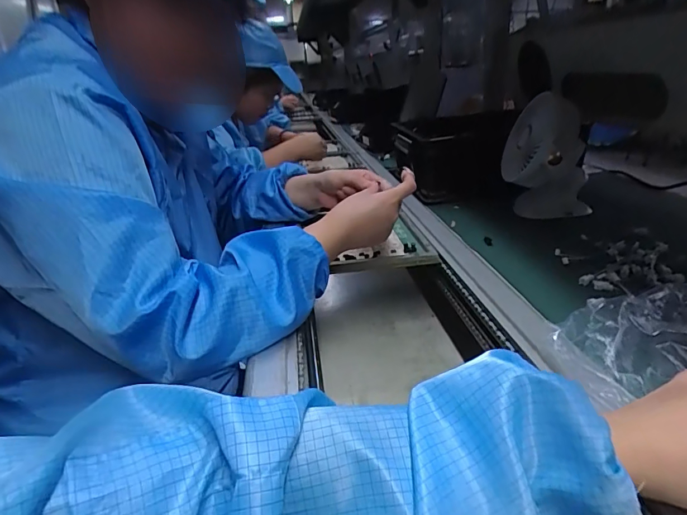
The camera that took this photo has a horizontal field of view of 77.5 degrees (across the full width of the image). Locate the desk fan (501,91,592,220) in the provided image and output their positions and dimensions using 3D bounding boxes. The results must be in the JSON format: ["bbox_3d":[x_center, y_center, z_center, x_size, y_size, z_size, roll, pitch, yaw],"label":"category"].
[{"bbox_3d":[0.336,-0.156,0.699,0.141,0.183,0.119,7,26,20],"label":"desk fan"}]

